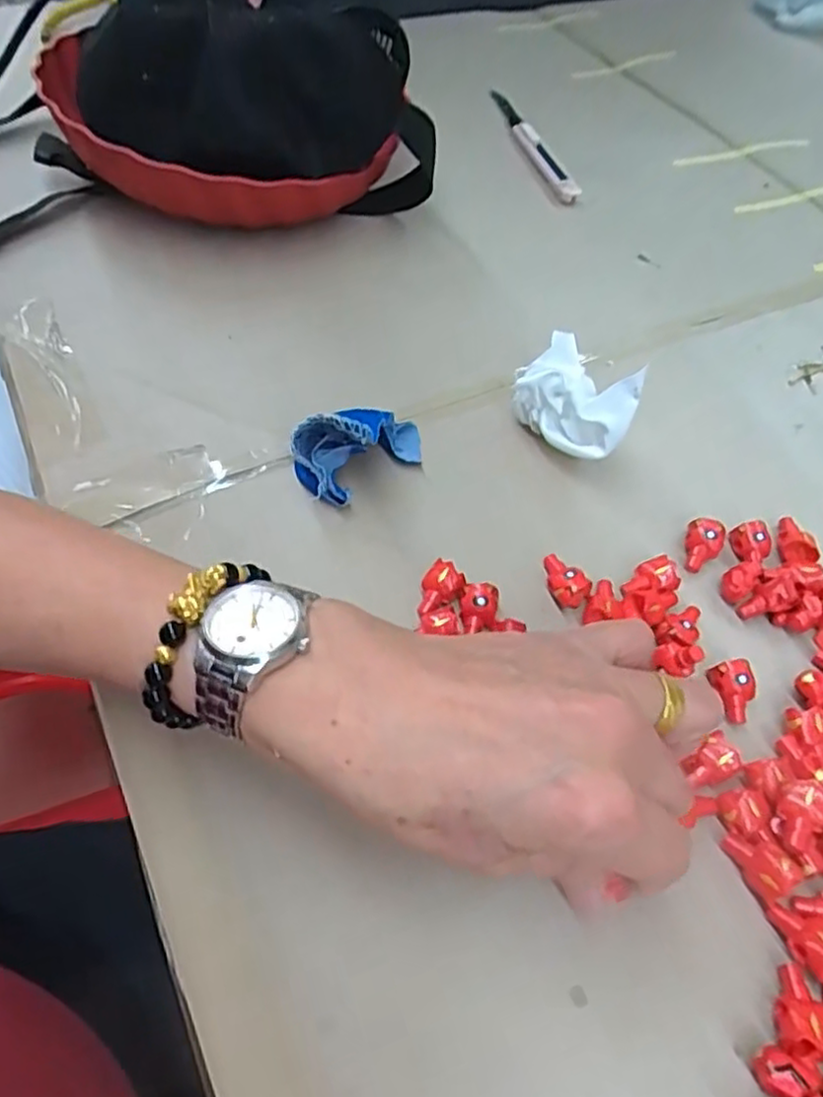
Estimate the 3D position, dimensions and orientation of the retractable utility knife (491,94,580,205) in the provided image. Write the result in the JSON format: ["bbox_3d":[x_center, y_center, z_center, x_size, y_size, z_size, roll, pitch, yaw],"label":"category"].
[{"bbox_3d":[0.096,-0.327,0.557,0.020,0.008,0.175,-10,57,-12],"label":"retractable utility knife"}]

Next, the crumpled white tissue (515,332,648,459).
[{"bbox_3d":[0.082,-0.073,0.350,0.059,0.054,0.040,34,60,18],"label":"crumpled white tissue"}]

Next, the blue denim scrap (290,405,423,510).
[{"bbox_3d":[-0.020,-0.052,0.331,0.068,0.046,0.027,-34,64,-23],"label":"blue denim scrap"}]

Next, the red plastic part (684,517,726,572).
[{"bbox_3d":[0.134,0.000,0.328,0.017,0.019,0.023,36,60,19],"label":"red plastic part"}]

